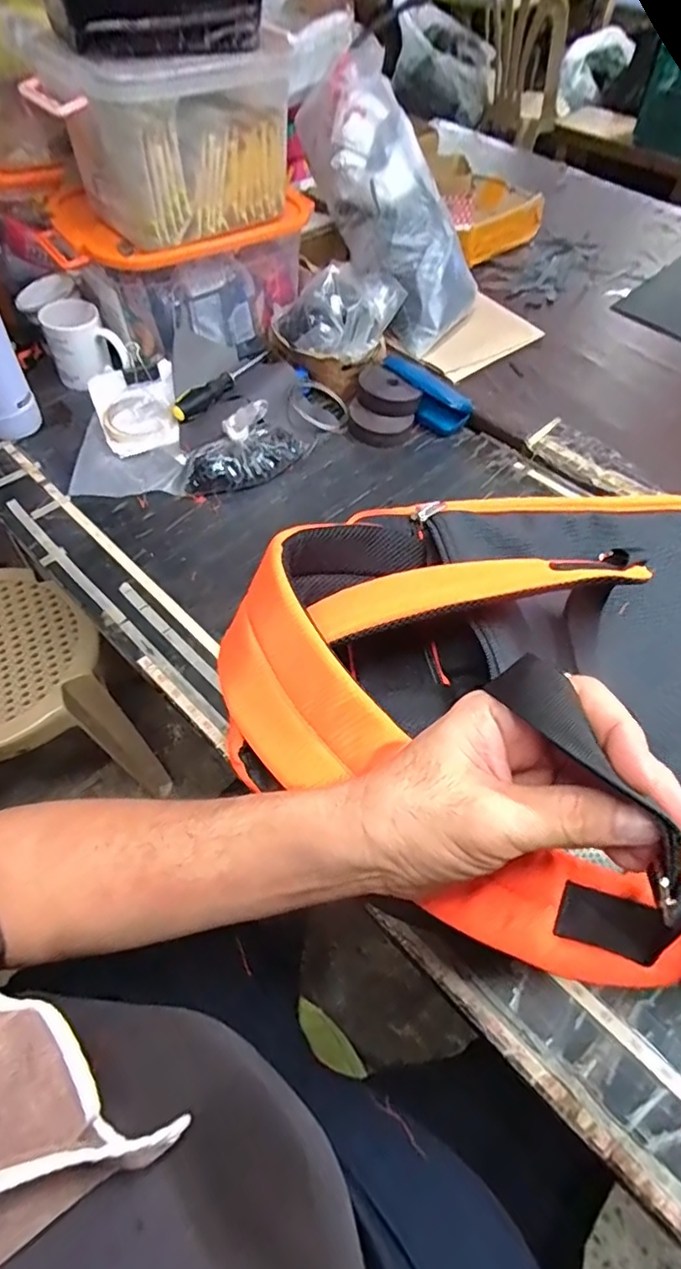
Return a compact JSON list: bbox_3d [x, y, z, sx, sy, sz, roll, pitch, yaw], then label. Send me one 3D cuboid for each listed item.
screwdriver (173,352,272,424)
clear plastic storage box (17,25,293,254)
[{"bbox_3d":[-0.172,-0.377,0.863,0.035,0.023,0.198,33,61,19],"label":"screwdriver"},{"bbox_3d":[-0.207,-0.621,0.728,0.274,0.168,0.161,-28,62,-18],"label":"clear plastic storage box"}]

